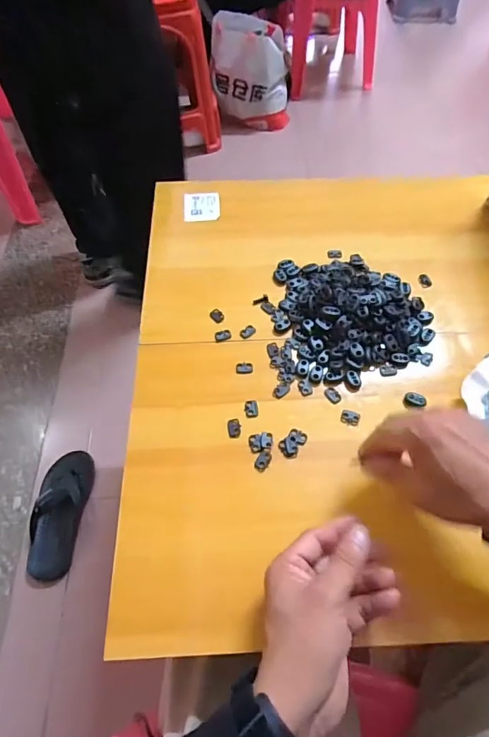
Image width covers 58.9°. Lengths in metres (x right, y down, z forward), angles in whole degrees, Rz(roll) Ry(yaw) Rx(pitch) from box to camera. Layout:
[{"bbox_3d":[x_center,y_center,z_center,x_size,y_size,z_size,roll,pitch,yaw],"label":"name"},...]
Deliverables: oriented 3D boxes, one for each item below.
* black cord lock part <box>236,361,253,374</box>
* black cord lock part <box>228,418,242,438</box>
[{"bbox_3d":[0.000,-0.001,0.467,0.018,0.004,0.014,-4,58,-3],"label":"black cord lock part"},{"bbox_3d":[-0.010,0.059,0.430,0.013,0.004,0.020,-4,58,-3],"label":"black cord lock part"}]

